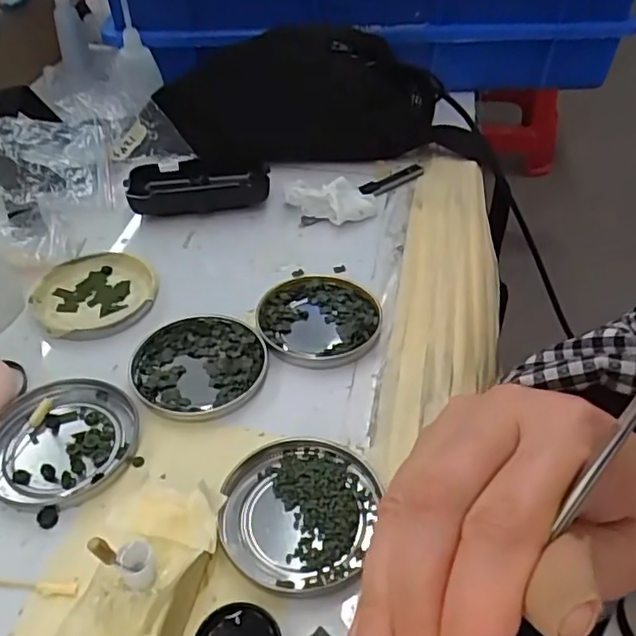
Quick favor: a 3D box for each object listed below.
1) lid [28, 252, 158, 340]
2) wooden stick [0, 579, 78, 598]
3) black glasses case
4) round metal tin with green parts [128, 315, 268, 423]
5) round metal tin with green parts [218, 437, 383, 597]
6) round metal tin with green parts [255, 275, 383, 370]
[{"bbox_3d":[-0.152,-0.017,0.416,0.080,0.012,0.073,-1,43,1],"label":"lid"},{"bbox_3d":[-0.136,0.119,0.274,0.059,0.004,0.006,6,43,4],"label":"wooden stick"},{"bbox_3d":[-0.098,-0.110,0.502,0.109,0.026,0.057,-8,43,-8],"label":"black glasses case"},{"bbox_3d":[-0.071,0.028,0.368,0.078,0.009,0.076,-1,43,1],"label":"round metal tin with green parts"},{"bbox_3d":[-0.011,0.092,0.300,0.075,0.008,0.077,-1,43,1],"label":"round metal tin with green parts"},{"bbox_3d":[0.000,0.000,0.398,0.077,0.009,0.079,-1,43,1],"label":"round metal tin with green parts"}]

